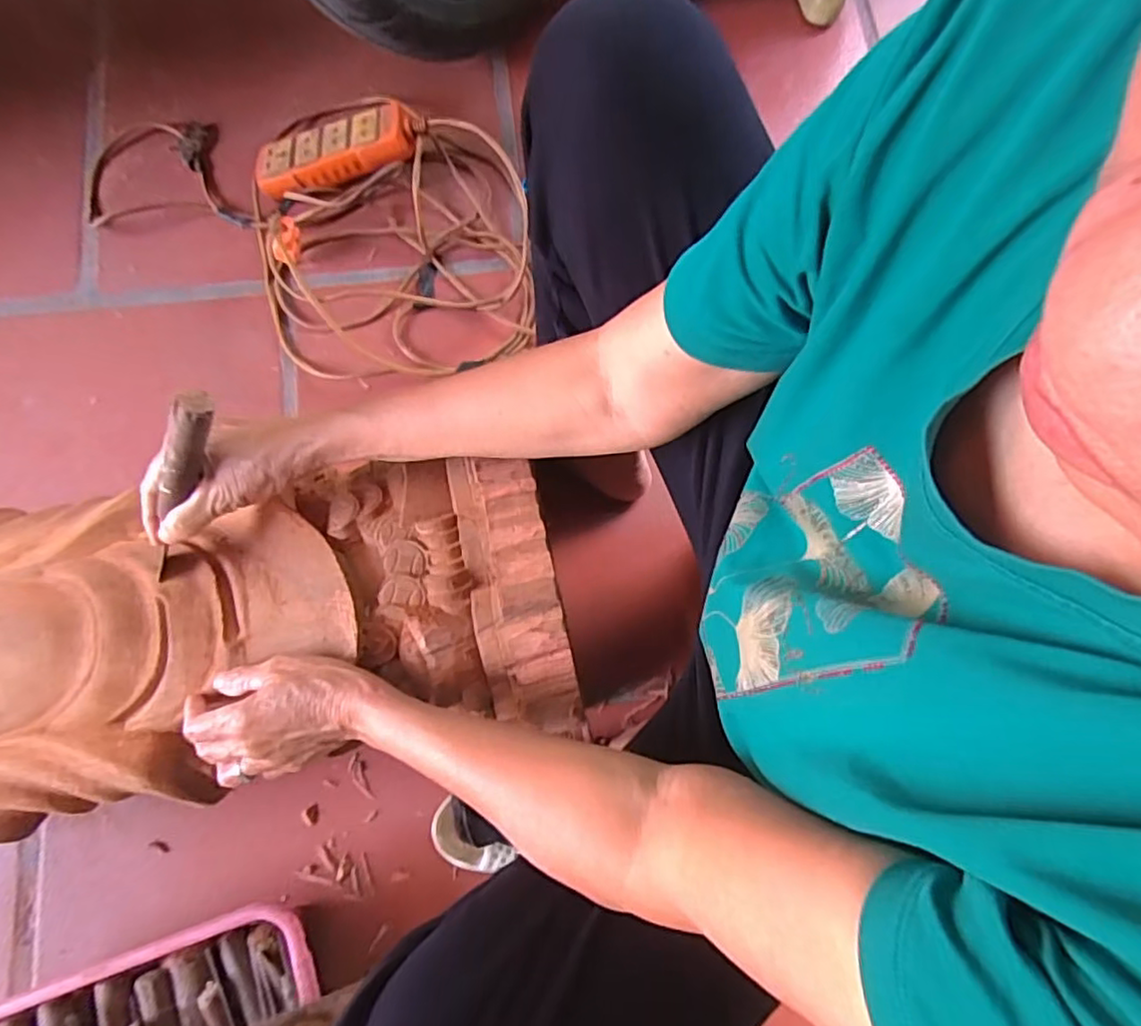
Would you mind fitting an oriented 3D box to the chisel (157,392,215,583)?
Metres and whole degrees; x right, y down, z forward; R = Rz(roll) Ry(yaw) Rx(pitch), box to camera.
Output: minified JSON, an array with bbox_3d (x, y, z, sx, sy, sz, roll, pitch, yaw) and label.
[{"bbox_3d":[-0.267,-0.012,0.441,0.022,0.177,0.023,44,41,8],"label":"chisel"}]

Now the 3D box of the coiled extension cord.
[{"bbox_3d":[-0.320,-0.341,0.739,0.497,0.092,0.376,-5,77,-3],"label":"coiled extension cord"}]

